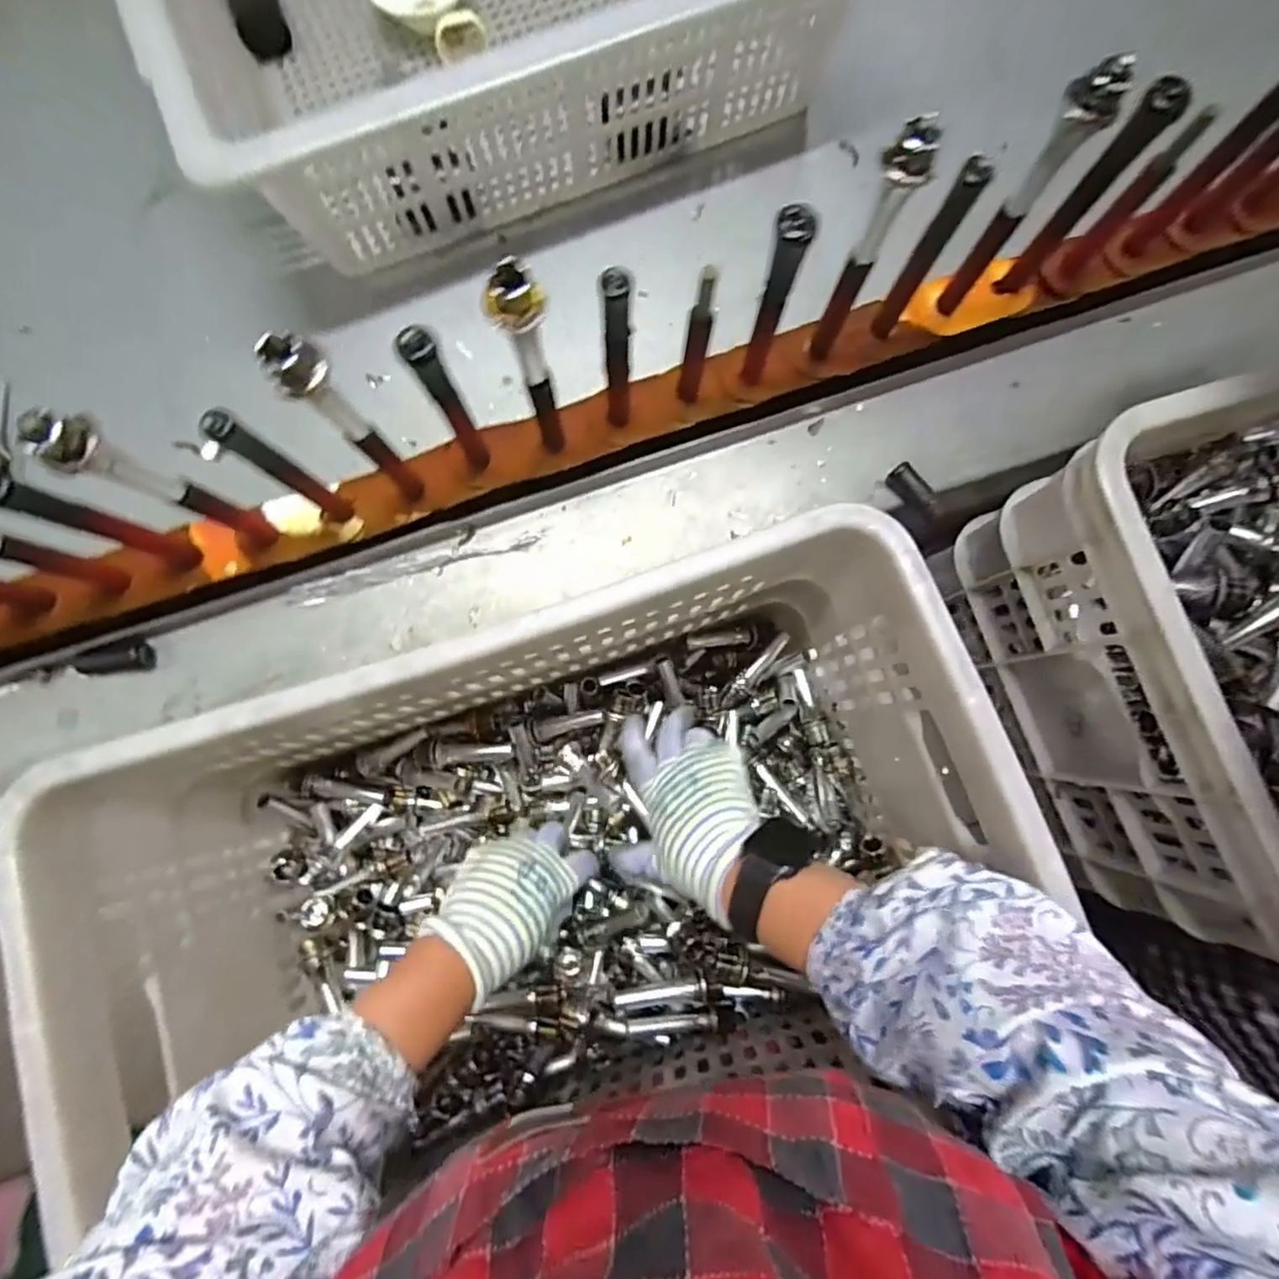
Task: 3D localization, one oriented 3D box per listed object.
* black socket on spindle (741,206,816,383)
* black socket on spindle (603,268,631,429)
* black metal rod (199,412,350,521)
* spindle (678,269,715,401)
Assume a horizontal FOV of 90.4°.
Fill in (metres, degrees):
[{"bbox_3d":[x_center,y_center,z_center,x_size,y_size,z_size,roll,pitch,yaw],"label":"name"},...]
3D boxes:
[{"bbox_3d":[0.081,-0.205,0.396,0.018,0.144,0.017,16,83,2],"label":"black socket on spindle"},{"bbox_3d":[-0.013,-0.169,0.389,0.015,0.145,0.013,1,82,0],"label":"black socket on spindle"},{"bbox_3d":[-0.212,-0.099,0.382,0.016,0.144,0.015,0,82,0],"label":"black metal rod"},{"bbox_3d":[0.036,-0.186,0.402,0.014,0.122,0.012,14,83,2],"label":"spindle"}]

